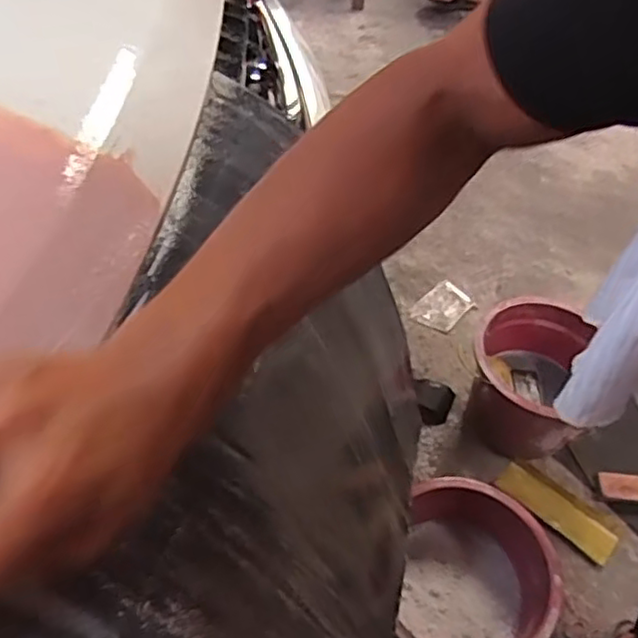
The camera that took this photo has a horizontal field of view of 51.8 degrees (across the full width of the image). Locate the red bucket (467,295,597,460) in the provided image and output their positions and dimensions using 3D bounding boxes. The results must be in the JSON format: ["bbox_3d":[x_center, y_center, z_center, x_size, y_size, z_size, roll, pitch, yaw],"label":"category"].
[{"bbox_3d":[0.412,0.131,1.310,0.243,0.209,0.269,1,51,-2],"label":"red bucket"}]

